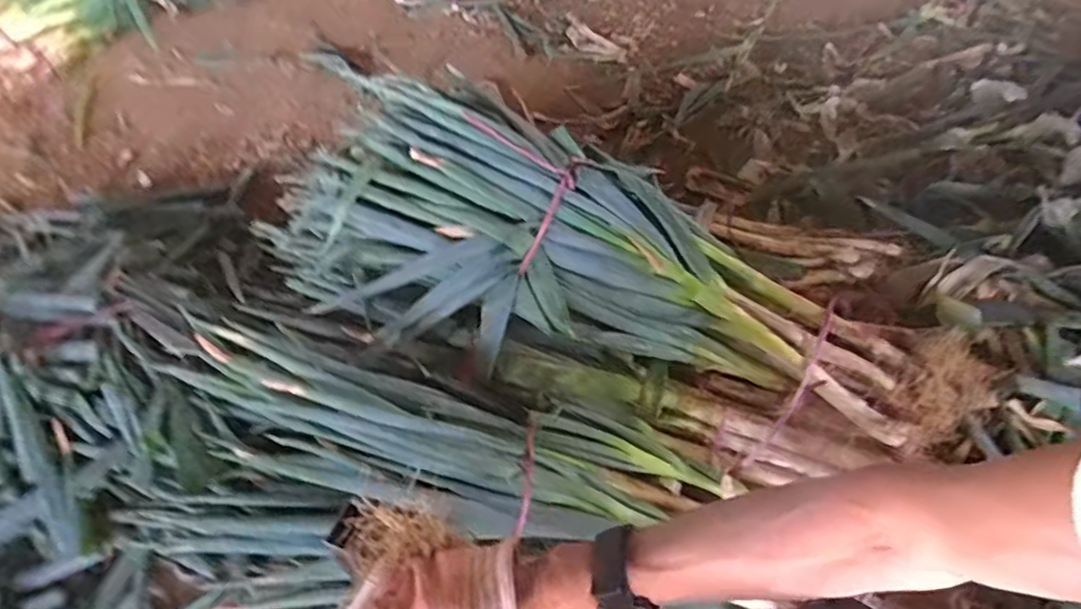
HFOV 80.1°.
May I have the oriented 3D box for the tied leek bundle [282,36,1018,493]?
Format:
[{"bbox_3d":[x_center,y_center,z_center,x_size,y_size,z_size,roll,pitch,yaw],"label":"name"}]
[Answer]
[{"bbox_3d":[0.086,-0.055,0.925,0.983,0.252,0.379,19,54,23],"label":"tied leek bundle"}]

